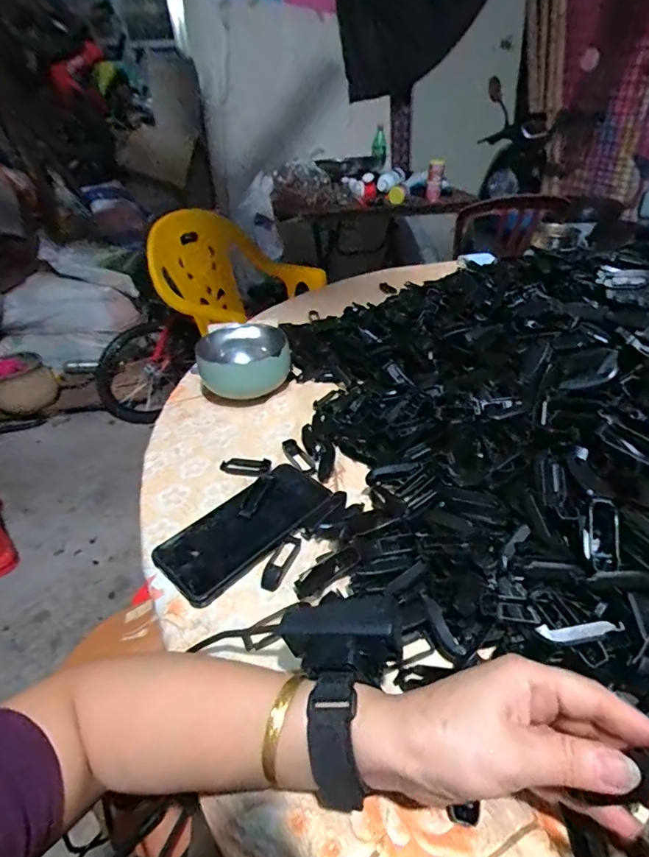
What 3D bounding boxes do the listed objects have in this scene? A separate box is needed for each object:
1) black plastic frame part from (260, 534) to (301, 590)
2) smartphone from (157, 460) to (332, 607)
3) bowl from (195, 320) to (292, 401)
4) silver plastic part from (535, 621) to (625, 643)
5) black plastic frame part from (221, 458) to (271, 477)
[{"bbox_3d":[-0.036,0.113,0.404,0.018,0.007,0.056,13,39,22],"label":"black plastic frame part"},{"bbox_3d":[-0.071,0.090,0.438,0.077,0.013,0.165,27,47,36],"label":"smartphone"},{"bbox_3d":[-0.108,-0.096,0.637,0.118,0.055,0.119,-3,36,2],"label":"bowl"},{"bbox_3d":[0.165,0.130,0.298,0.052,0.006,0.010,-3,36,2],"label":"silver plastic part"},{"bbox_3d":[-0.086,0.041,0.513,0.059,0.008,0.023,9,38,18],"label":"black plastic frame part"}]

